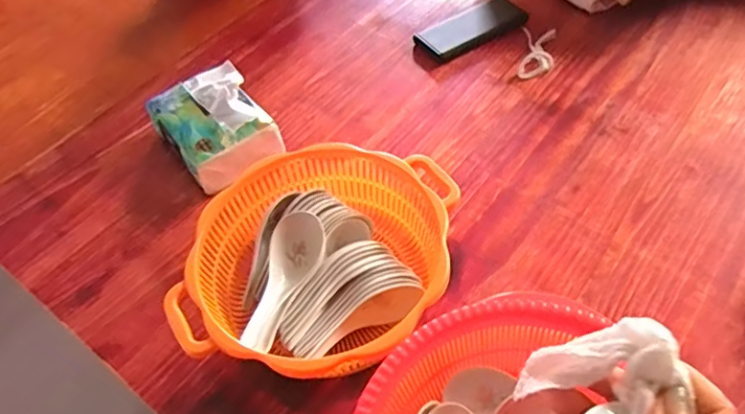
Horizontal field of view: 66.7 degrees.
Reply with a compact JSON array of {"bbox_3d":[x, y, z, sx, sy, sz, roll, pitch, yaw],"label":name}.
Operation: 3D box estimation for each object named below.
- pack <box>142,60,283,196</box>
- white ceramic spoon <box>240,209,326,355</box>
[{"bbox_3d":[-0.176,-0.088,0.643,0.109,0.064,0.144,-32,56,-18],"label":"pack"},{"bbox_3d":[-0.080,0.059,0.478,0.044,0.025,0.122,18,56,19],"label":"white ceramic spoon"}]

